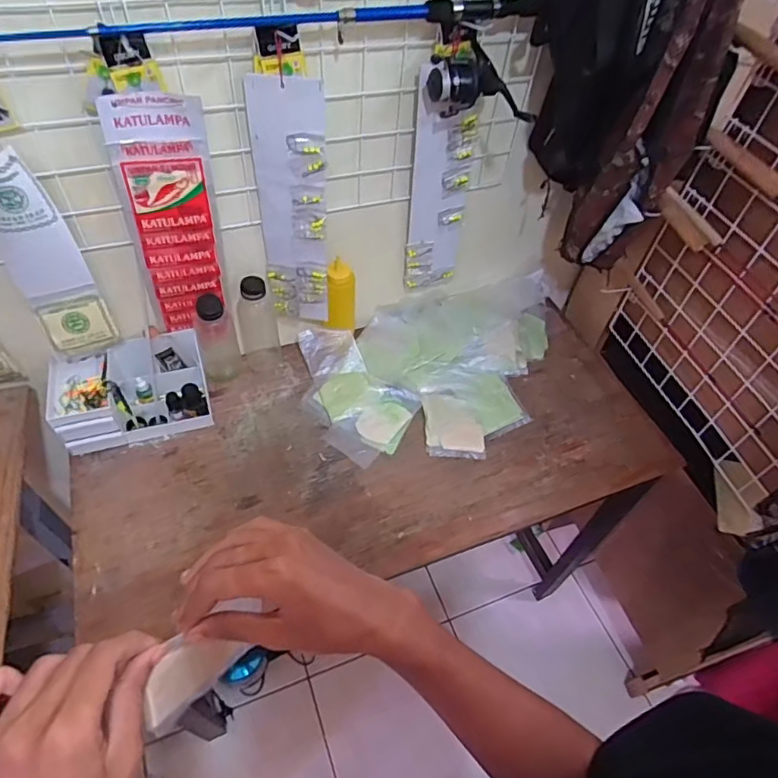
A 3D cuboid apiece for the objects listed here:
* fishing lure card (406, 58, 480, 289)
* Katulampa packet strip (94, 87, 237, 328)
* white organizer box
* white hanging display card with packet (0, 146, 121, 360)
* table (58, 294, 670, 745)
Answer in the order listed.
[{"bbox_3d":[0.086,-0.318,0.897,0.106,0.402,0.023,-6,53,-8],"label":"fishing lure card"},{"bbox_3d":[-0.302,-0.229,0.761,0.124,0.349,0.029,-13,53,-15],"label":"Katulampa packet strip"},{"bbox_3d":[-0.427,-0.003,0.896,0.229,0.109,0.153,-16,54,-17],"label":"white organizer box"},{"bbox_3d":[-0.464,-0.164,0.734,0.089,0.313,0.030,-20,56,-20],"label":"white hanging display card with packet"},{"bbox_3d":[-0.034,0.275,1.169,0.989,0.645,0.447,-14,54,-16],"label":"table"}]

